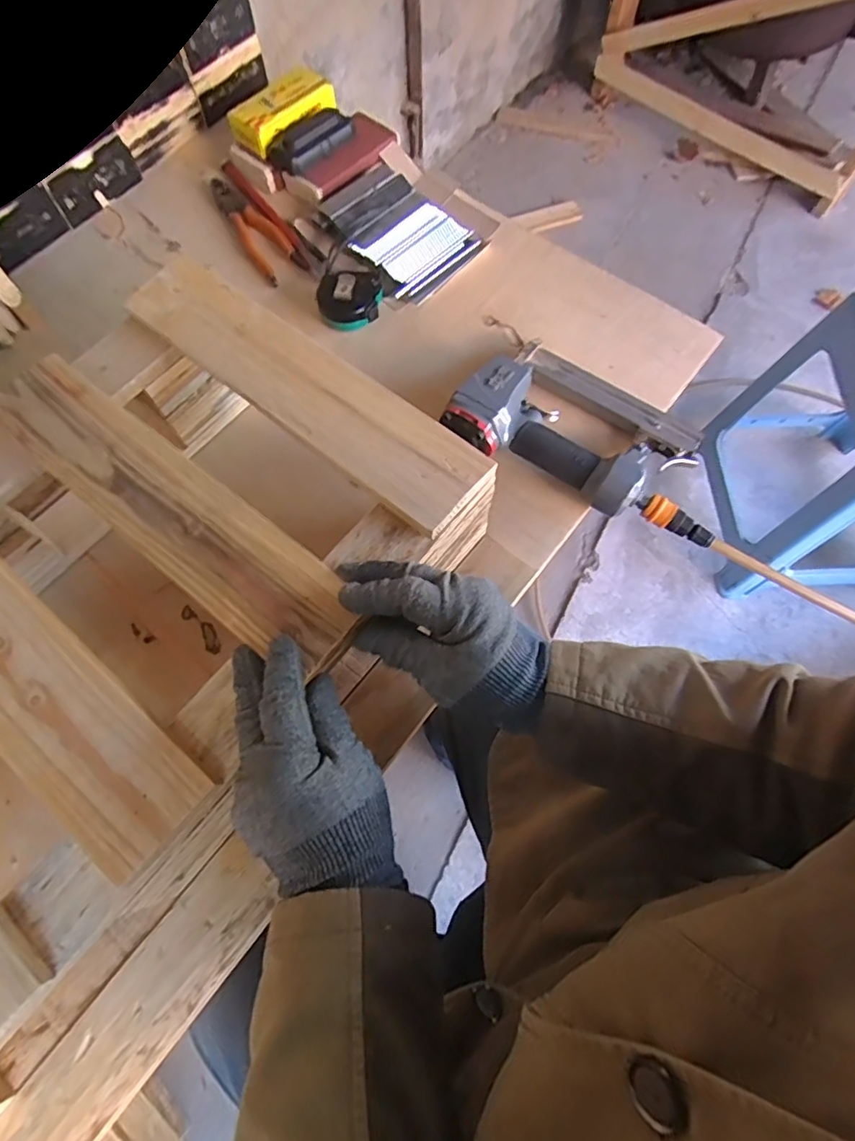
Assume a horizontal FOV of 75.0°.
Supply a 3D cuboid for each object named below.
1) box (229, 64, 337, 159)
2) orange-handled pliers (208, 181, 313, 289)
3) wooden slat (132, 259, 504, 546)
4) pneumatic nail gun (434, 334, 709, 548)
[{"bbox_3d":[-0.178,-0.569,0.688,0.069,0.035,0.125,40,75,15],"label":"box"},{"bbox_3d":[-0.214,-0.418,0.678,0.050,0.016,0.190,-33,71,-11],"label":"orange-handled pliers"},{"bbox_3d":[-0.103,-0.154,0.446,0.340,0.012,0.079,38,74,15],"label":"wooden slat"},{"bbox_3d":[0.164,-0.144,0.546,0.279,0.055,0.161,25,71,11],"label":"pneumatic nail gun"}]

